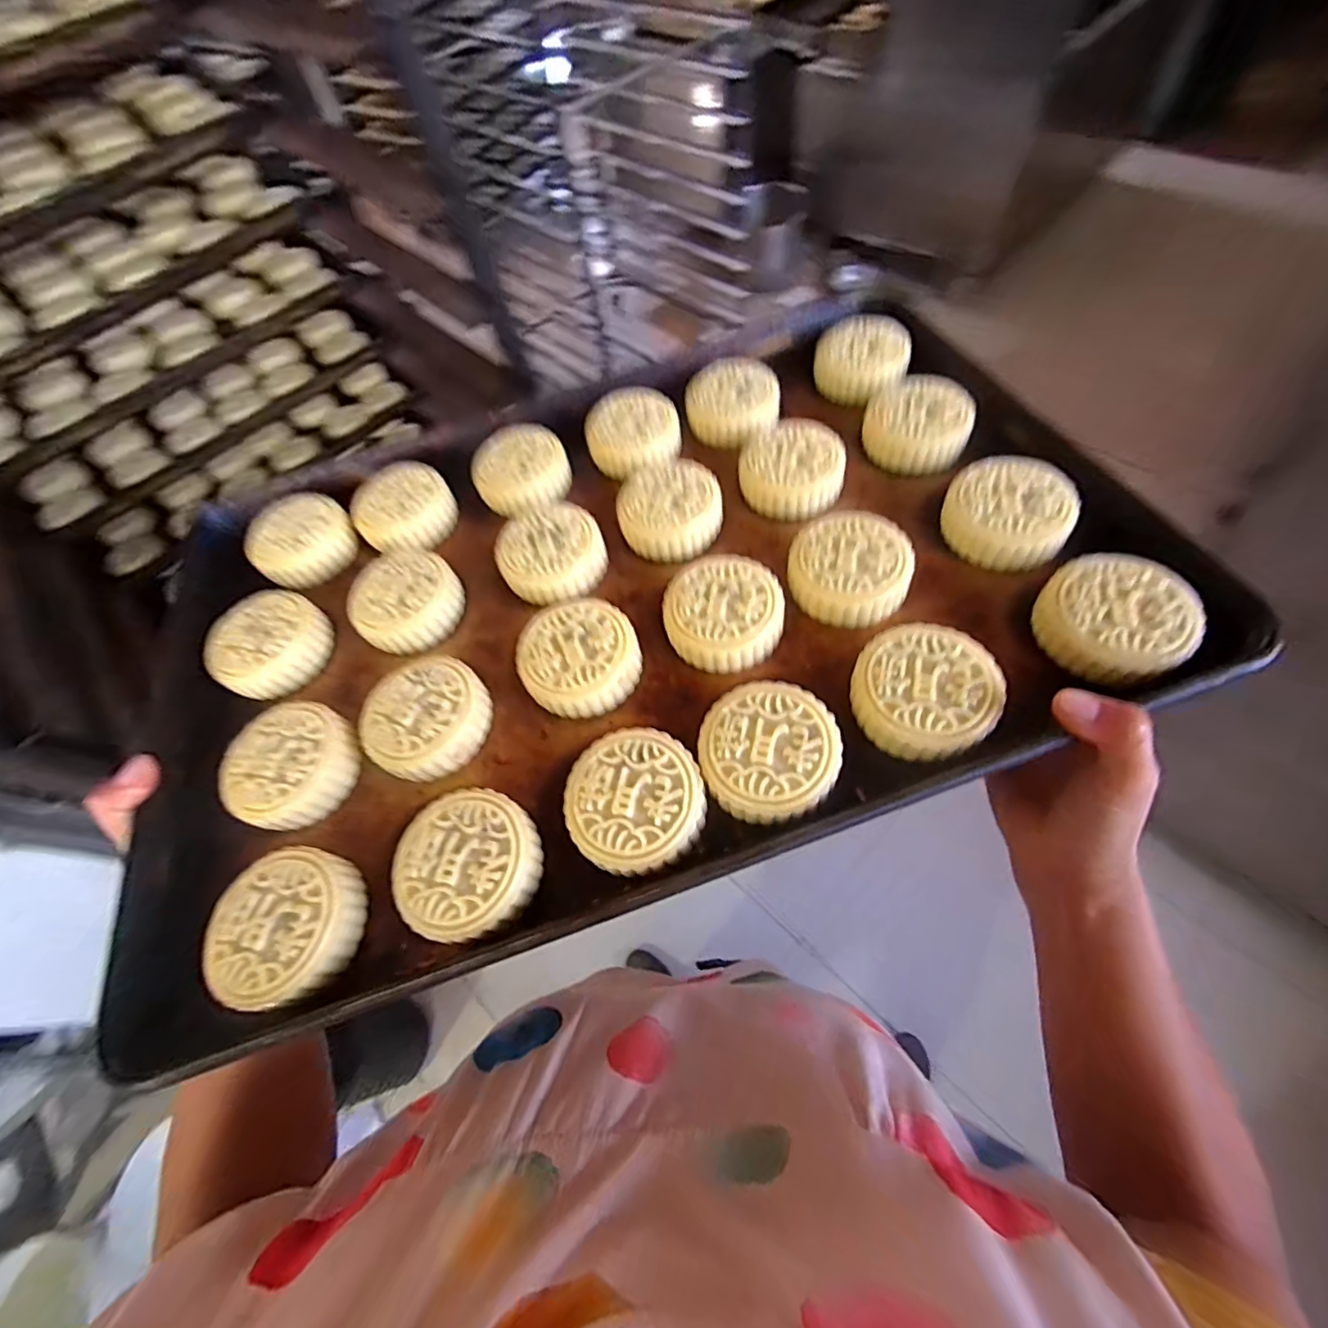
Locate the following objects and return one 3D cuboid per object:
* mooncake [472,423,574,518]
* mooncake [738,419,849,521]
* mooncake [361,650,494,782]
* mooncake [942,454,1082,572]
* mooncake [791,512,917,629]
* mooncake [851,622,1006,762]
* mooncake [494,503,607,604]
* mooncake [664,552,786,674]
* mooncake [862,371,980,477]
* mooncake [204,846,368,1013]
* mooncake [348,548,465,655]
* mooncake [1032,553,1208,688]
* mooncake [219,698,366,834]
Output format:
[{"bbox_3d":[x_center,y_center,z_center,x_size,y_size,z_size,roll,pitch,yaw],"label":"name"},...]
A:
[{"bbox_3d":[-0.111,-0.152,0.438,0.069,0.023,0.079,-32,67,-18],"label":"mooncake"},{"bbox_3d":[0.091,-0.137,0.400,0.069,0.029,0.068,1,61,-2],"label":"mooncake"},{"bbox_3d":[-0.141,0.032,0.339,0.069,0.032,0.071,1,61,-2],"label":"mooncake"},{"bbox_3d":[0.215,-0.096,0.354,0.070,0.031,0.069,29,64,13],"label":"mooncake"},{"bbox_3d":[0.114,-0.061,0.348,0.067,0.028,0.072,1,61,-2],"label":"mooncake"},{"bbox_3d":[0.136,0.013,0.297,0.067,0.026,0.070,16,62,7],"label":"mooncake"},{"bbox_3d":[-0.077,-0.072,0.392,0.071,0.037,0.069,-16,63,-10],"label":"mooncake"},{"bbox_3d":[0.036,-0.034,0.344,0.068,0.027,0.072,1,61,-2],"label":"mooncake"},{"bbox_3d":[0.185,-0.176,0.408,0.072,0.034,0.075,1,61,-2],"label":"mooncake"},{"bbox_3d":[-0.188,0.132,0.285,0.068,0.032,0.068,19,62,8],"label":"mooncake"},{"bbox_3d":[-0.178,-0.045,0.389,0.076,0.028,0.069,40,67,18],"label":"mooncake"},{"bbox_3d":[0.242,-0.026,0.305,0.068,0.030,0.067,1,61,-2],"label":"mooncake"},{"bbox_3d":[-0.218,0.058,0.331,0.068,0.026,0.067,1,61,-2],"label":"mooncake"}]

